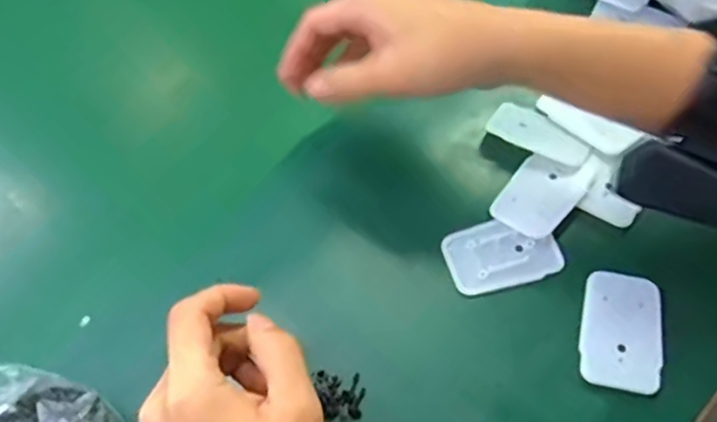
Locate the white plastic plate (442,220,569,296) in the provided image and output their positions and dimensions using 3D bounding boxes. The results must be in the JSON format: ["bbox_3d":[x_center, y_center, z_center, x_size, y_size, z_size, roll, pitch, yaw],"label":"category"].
[{"bbox_3d":[0.090,0.026,0.420,0.068,0.005,0.043,-13,59,-5],"label":"white plastic plate"}]

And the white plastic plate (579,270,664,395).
[{"bbox_3d":[0.152,0.068,0.388,0.044,0.007,0.068,9,60,9],"label":"white plastic plate"}]

